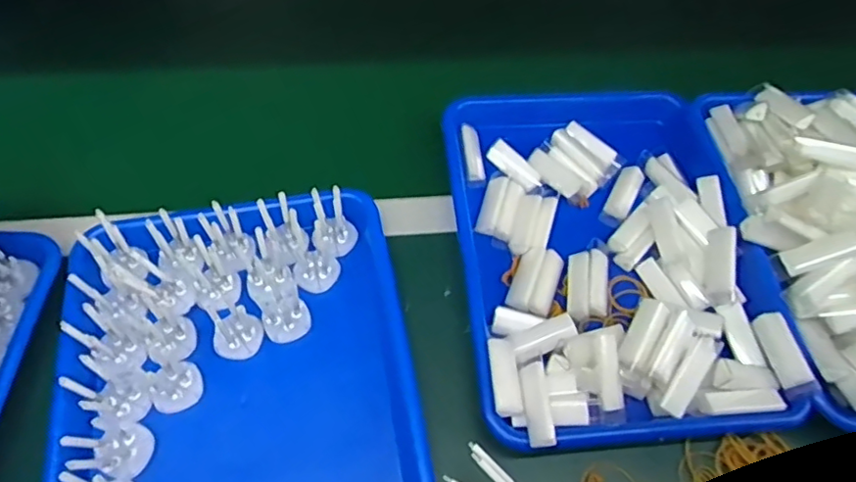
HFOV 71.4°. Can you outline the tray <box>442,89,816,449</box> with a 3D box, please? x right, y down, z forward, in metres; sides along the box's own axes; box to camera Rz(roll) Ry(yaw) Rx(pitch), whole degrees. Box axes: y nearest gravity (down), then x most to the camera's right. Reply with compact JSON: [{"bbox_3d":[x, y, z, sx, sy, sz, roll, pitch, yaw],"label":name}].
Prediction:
[{"bbox_3d":[0.148,-0.002,0.512,0.241,0.038,0.334,-3,58,-5],"label":"tray"}]

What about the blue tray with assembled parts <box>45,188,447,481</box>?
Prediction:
[{"bbox_3d":[-0.130,0.121,0.429,0.247,0.065,0.324,-9,59,-9],"label":"blue tray with assembled parts"}]

